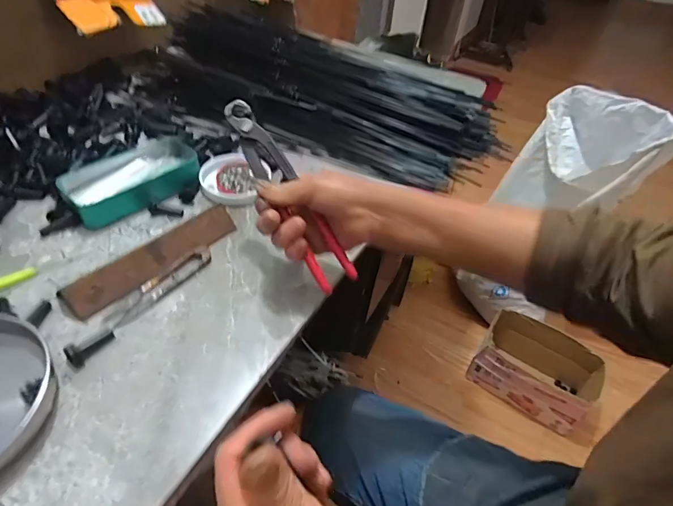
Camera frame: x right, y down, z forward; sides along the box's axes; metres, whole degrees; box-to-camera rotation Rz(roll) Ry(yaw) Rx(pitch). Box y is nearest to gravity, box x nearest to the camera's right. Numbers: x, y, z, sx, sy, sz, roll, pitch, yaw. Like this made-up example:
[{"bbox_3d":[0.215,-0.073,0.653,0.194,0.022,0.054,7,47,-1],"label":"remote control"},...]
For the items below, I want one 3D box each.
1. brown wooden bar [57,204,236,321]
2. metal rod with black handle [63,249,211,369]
[{"bbox_3d":[-0.186,0.004,0.434,0.185,0.035,0.009,-38,20,-35],"label":"brown wooden bar"},{"bbox_3d":[-0.184,0.042,0.393,0.025,0.017,0.155,27,49,19],"label":"metal rod with black handle"}]

